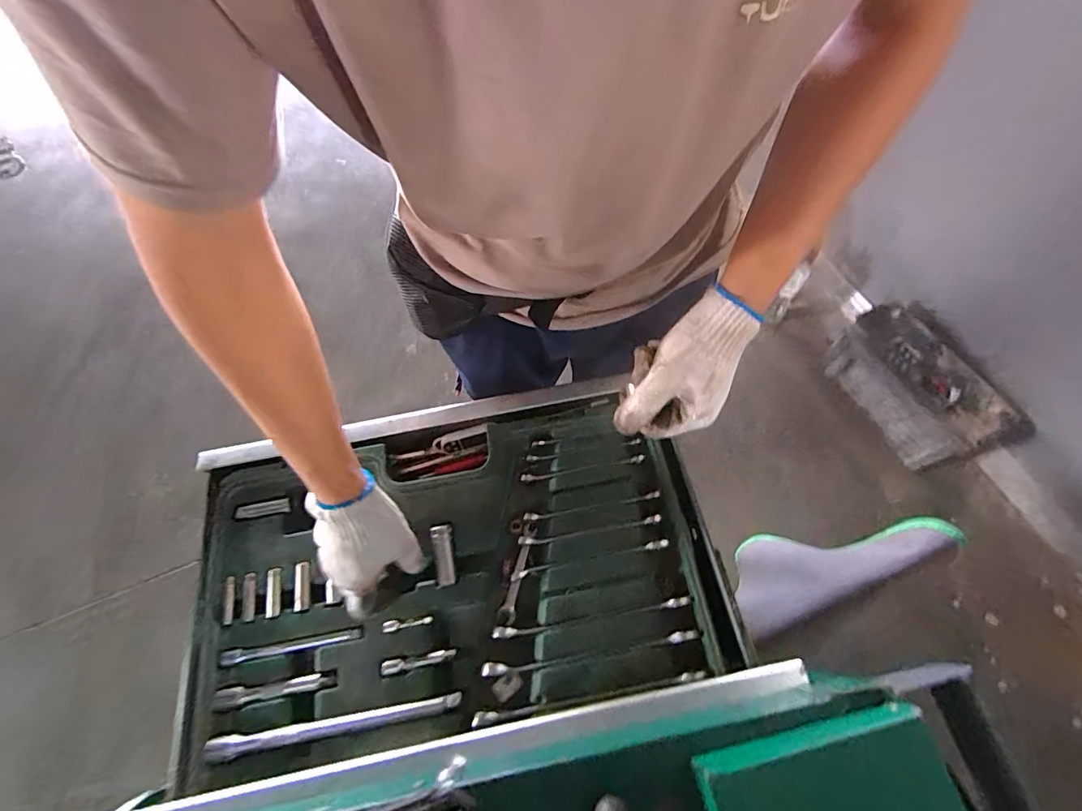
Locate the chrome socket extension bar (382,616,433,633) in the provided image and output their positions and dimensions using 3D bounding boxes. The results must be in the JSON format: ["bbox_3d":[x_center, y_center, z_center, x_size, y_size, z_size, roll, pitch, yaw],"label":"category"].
[{"bbox_3d":[-0.150,0.246,0.529,0.054,0.008,0.012,-6,64,-1],"label":"chrome socket extension bar"}]

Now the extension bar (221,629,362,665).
[{"bbox_3d":[-0.280,0.270,0.527,0.156,0.011,0.014,-9,64,-2],"label":"extension bar"}]

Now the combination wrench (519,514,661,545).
[{"bbox_3d":[0.062,0.157,0.598,0.180,0.010,0.014,-9,64,-3],"label":"combination wrench"}]

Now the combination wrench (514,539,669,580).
[{"bbox_3d":[0.060,0.194,0.593,0.197,0.031,0.011,-10,64,-3],"label":"combination wrench"}]

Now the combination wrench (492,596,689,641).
[{"bbox_3d":[0.060,0.255,0.567,0.233,0.026,0.014,-9,64,-3],"label":"combination wrench"}]

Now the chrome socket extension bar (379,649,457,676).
[{"bbox_3d":[-0.134,0.281,0.518,0.079,0.010,0.014,-10,64,-3],"label":"chrome socket extension bar"}]

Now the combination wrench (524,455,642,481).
[{"bbox_3d":[0.053,0.080,0.602,0.157,0.007,0.010,-9,64,-3],"label":"combination wrench"}]

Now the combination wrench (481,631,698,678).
[{"bbox_3d":[0.056,0.289,0.553,0.249,0.036,0.014,-9,64,-3],"label":"combination wrench"}]

